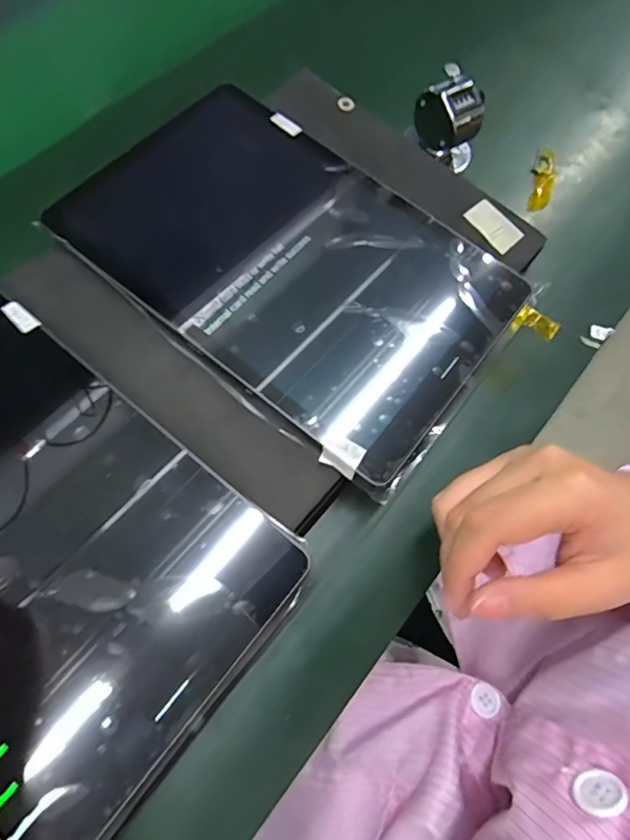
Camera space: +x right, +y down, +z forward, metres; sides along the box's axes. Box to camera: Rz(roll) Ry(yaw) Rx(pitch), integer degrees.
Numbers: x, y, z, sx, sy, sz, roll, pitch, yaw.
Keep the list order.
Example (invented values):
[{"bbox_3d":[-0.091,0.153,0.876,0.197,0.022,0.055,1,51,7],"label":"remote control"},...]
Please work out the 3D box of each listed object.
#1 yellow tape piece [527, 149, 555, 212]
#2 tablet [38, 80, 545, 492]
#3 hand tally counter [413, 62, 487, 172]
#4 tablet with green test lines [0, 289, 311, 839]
[{"bbox_3d":[0.178,-0.189,0.390,0.015,0.013,0.054,15,69,2],"label":"yellow tape piece"},{"bbox_3d":[-0.014,-0.098,0.297,0.250,0.007,0.159,38,70,9],"label":"tablet"},{"bbox_3d":[0.099,-0.219,0.366,0.036,0.065,0.039,-29,73,-13],"label":"hand tally counter"},{"bbox_3d":[-0.146,0.049,0.229,0.249,0.007,0.162,38,73,9],"label":"tablet with green test lines"}]

